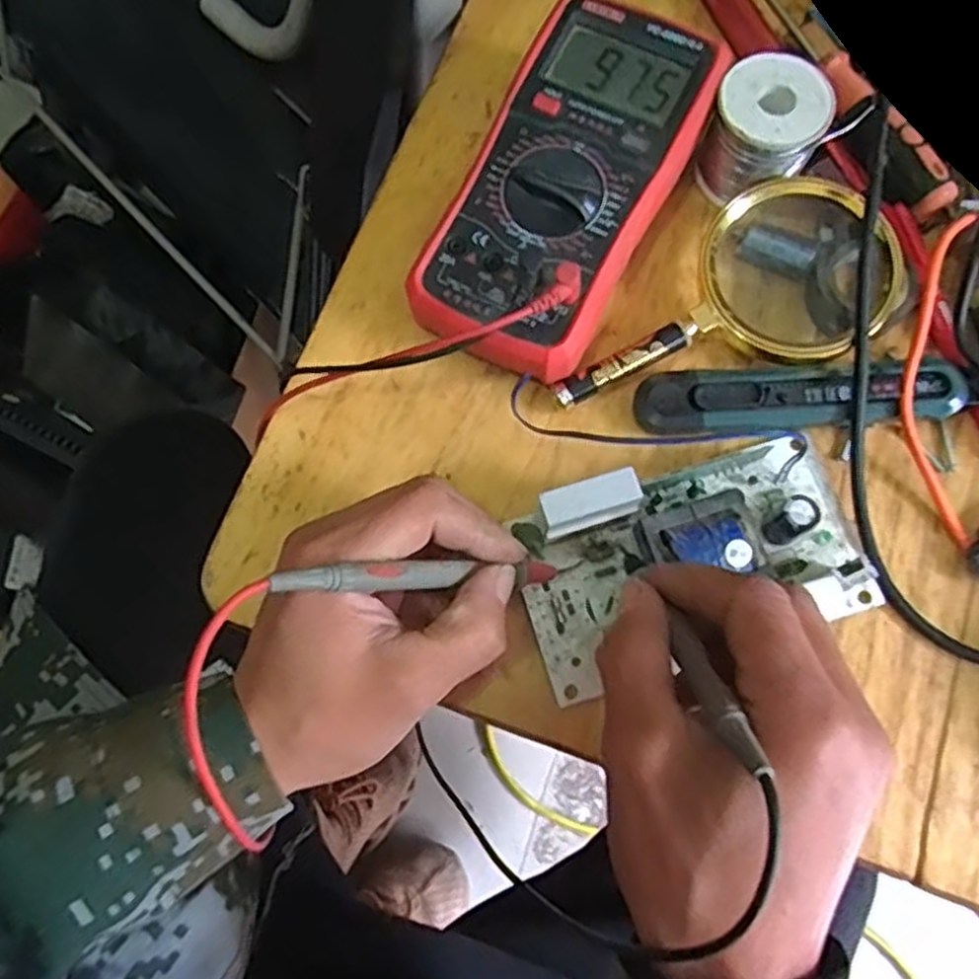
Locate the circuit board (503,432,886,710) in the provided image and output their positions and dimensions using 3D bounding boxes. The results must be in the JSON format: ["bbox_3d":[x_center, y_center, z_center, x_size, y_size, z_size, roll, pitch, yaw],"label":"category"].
[{"bbox_3d":[0.090,0.027,0.333,0.147,0.044,0.083,-14,73,-6],"label":"circuit board"}]

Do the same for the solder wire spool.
[{"bbox_3d":[0.132,-0.173,0.384,0.046,0.055,0.047,0,73,1],"label":"solder wire spool"}]

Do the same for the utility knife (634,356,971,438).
[{"bbox_3d":[0.142,-0.043,0.361,0.144,0.016,0.034,-1,73,0],"label":"utility knife"}]

